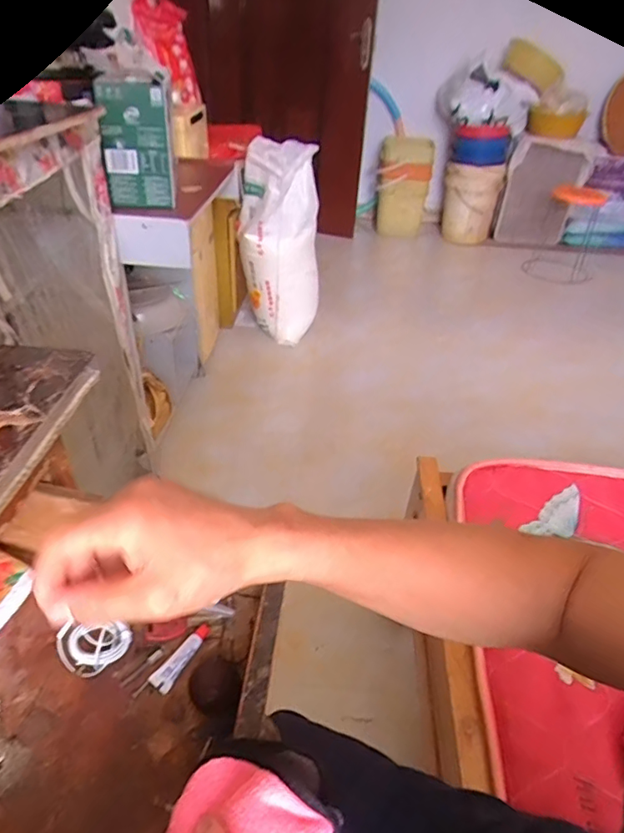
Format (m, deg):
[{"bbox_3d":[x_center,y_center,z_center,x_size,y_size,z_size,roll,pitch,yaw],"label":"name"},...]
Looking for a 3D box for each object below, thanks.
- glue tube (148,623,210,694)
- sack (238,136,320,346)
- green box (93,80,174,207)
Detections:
[{"bbox_3d":[-0.115,0.212,0.462,0.019,0.008,0.065,22,41,22],"label":"glue tube"},{"bbox_3d":[-0.109,-0.591,1.819,0.228,0.627,0.180,22,41,21],"label":"sack"},{"bbox_3d":[-0.346,-0.530,1.029,0.123,0.224,0.036,-6,39,-13],"label":"green box"}]

